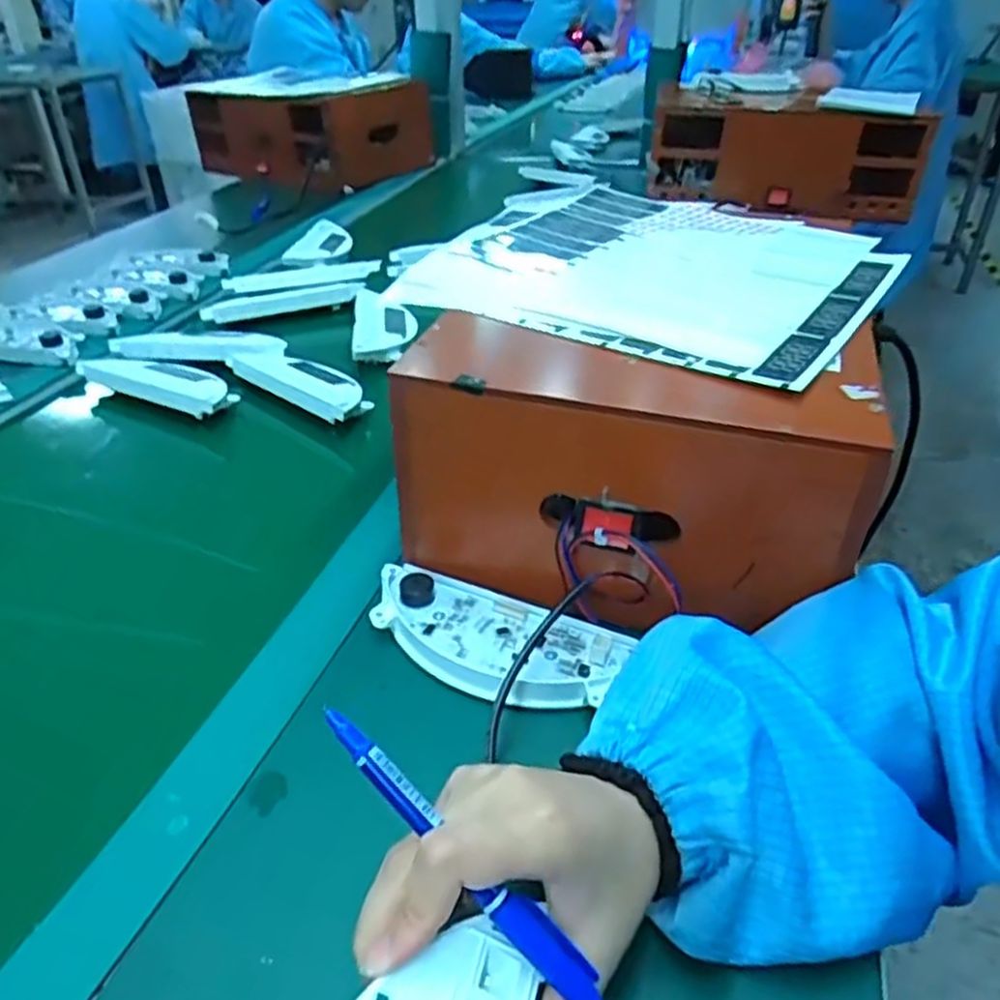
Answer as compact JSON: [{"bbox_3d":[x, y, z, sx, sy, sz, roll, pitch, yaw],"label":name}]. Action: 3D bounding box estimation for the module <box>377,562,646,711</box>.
[{"bbox_3d":[-0.009,0.077,0.453,0.150,0.021,0.069,16,38,24],"label":"module"}]

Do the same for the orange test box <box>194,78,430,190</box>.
[{"bbox_3d":[-0.367,-0.715,1.487,0.417,0.147,0.288,18,39,27],"label":"orange test box"}]

